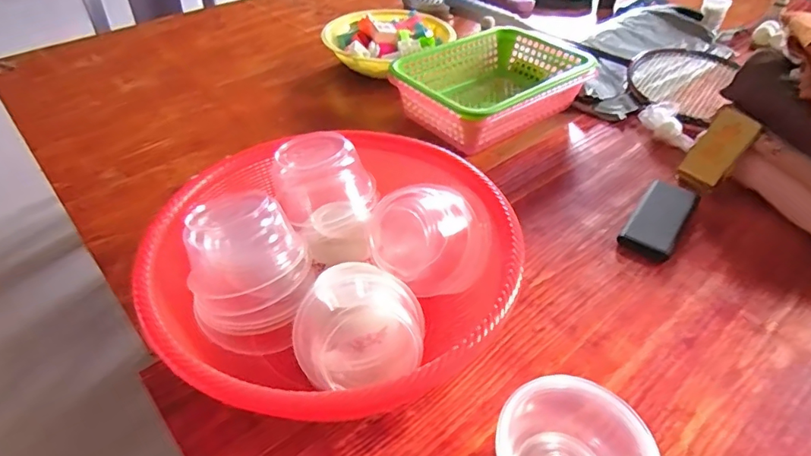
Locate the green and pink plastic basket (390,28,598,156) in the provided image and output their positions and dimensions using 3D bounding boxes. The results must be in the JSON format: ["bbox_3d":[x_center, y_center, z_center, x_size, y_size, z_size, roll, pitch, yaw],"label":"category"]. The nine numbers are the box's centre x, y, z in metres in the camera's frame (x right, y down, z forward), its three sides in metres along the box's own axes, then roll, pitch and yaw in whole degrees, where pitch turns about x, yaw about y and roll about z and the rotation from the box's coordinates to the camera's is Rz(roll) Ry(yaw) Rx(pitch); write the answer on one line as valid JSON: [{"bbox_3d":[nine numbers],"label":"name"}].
[{"bbox_3d":[0.151,-0.237,0.851,0.309,0.090,0.218,-27,48,-25],"label":"green and pink plastic basket"}]

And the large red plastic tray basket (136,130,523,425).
[{"bbox_3d":[-0.065,0.049,0.507,0.334,0.142,0.334,-13,44,-15],"label":"large red plastic tray basket"}]

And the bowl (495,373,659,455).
[{"bbox_3d":[0.129,0.187,0.402,0.111,0.080,0.113,-1,42,1],"label":"bowl"}]

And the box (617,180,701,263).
[{"bbox_3d":[0.333,-0.012,0.660,0.062,0.018,0.148,27,49,27],"label":"box"}]

